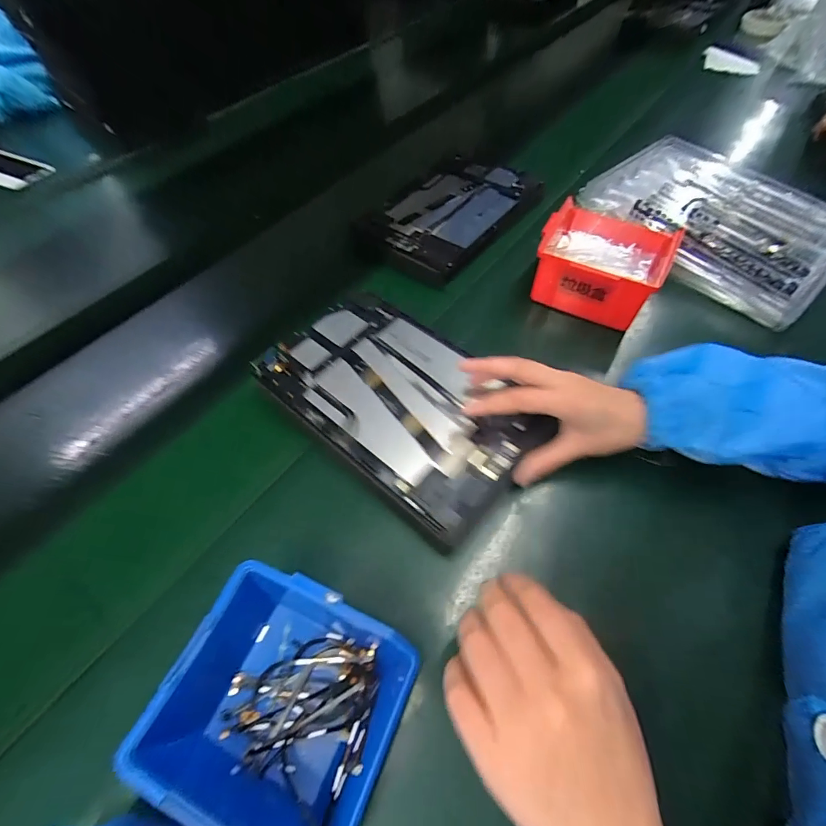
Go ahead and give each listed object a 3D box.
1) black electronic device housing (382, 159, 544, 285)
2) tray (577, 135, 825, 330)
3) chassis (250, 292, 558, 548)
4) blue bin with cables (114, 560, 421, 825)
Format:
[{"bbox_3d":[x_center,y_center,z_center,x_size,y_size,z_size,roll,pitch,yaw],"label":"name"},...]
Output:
[{"bbox_3d":[0.053,-0.274,0.554,0.162,0.025,0.240,30,62,22],"label":"black electronic device housing"},{"bbox_3d":[0.382,-0.253,0.510,0.251,0.042,0.280,-39,62,-21],"label":"tray"},{"bbox_3d":[-0.014,-0.013,0.381,0.251,0.033,0.153,36,67,22],"label":"chassis"},{"bbox_3d":[-0.078,0.175,0.255,0.137,0.084,0.119,19,59,16],"label":"blue bin with cables"}]

